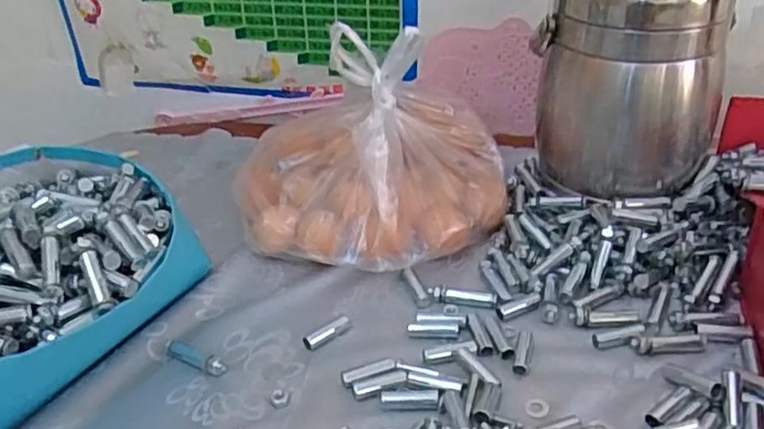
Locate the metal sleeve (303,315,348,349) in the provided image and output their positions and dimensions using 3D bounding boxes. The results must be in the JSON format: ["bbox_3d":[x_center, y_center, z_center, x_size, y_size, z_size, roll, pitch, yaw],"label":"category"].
[{"bbox_3d":[-0.043,0.092,0.526,0.041,0.008,0.012,-29,41,-34],"label":"metal sleeve"}]

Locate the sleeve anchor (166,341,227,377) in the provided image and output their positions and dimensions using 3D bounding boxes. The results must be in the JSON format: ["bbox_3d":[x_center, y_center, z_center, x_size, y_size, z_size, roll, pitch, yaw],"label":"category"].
[{"bbox_3d":[-0.142,0.107,0.509,0.060,0.007,0.014,16,37,27],"label":"sleeve anchor"}]

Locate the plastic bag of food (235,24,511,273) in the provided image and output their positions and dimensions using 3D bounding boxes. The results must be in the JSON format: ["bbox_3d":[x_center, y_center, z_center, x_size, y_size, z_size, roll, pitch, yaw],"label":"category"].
[{"bbox_3d":[-0.010,-0.052,0.592,0.242,0.164,0.141,-5,32,-3],"label":"plastic bag of food"}]

